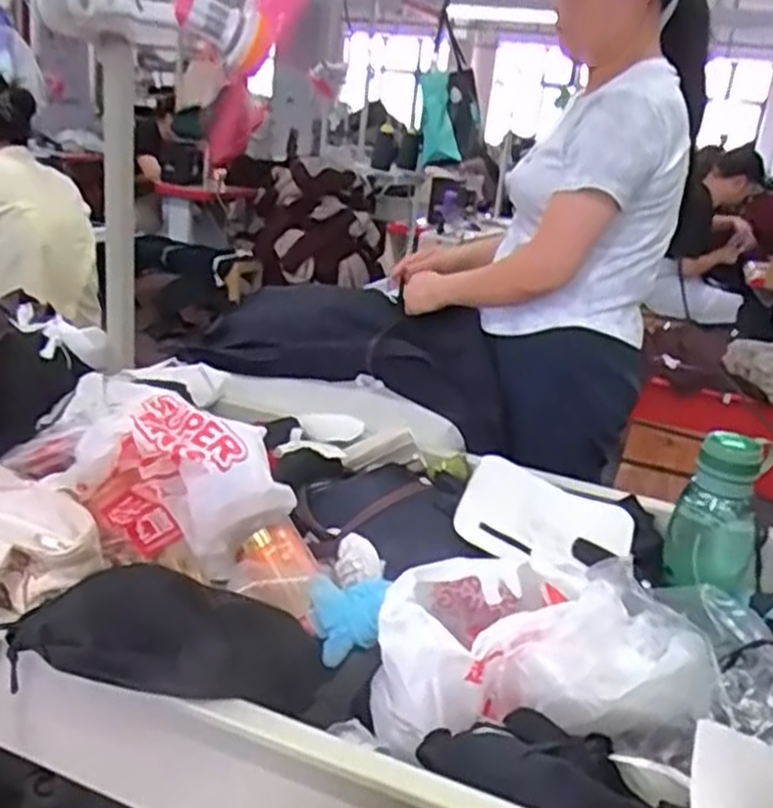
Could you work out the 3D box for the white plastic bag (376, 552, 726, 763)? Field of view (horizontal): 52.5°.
[{"bbox_3d":[0.136,0.213,0.713,0.278,0.124,0.197,6,20,-1],"label":"white plastic bag"}]

